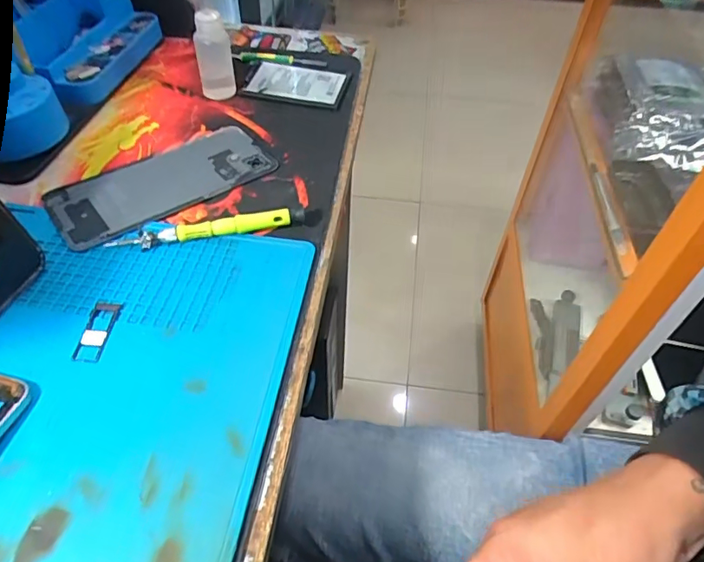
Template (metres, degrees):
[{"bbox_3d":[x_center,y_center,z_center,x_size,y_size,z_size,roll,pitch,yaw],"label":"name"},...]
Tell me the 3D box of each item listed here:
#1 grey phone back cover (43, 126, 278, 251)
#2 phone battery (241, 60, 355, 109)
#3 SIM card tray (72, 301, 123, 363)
[{"bbox_3d":[-0.142,-0.077,0.387,0.160,0.004,0.074,-32,59,-27],"label":"grey phone back cover"},{"bbox_3d":[-0.053,-0.187,0.482,0.095,0.009,0.063,8,49,3],"label":"phone battery"},{"bbox_3d":[-0.148,0.028,0.295,0.016,0.004,0.041,4,49,0],"label":"SIM card tray"}]

